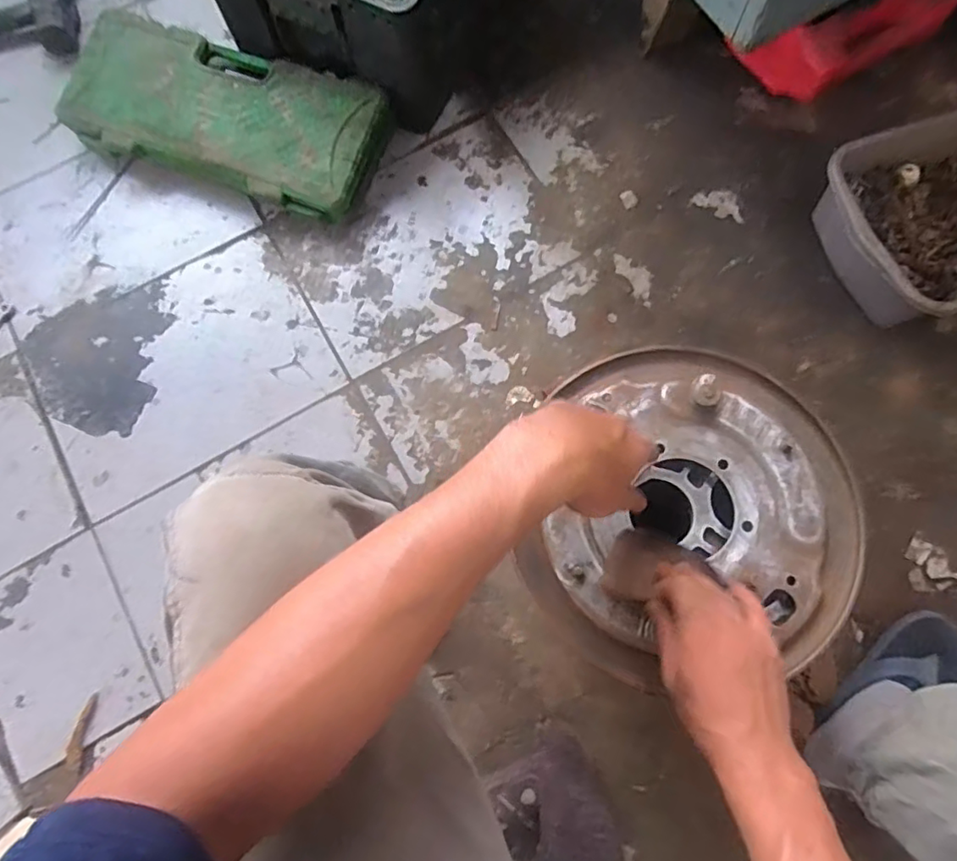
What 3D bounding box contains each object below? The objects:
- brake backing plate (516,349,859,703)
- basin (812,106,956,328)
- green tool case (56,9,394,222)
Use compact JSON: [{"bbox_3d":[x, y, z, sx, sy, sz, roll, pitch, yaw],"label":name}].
[{"bbox_3d":[0.194,0.070,0.516,0.275,0.030,0.297,0,77,2],"label":"brake backing plate"},{"bbox_3d":[0.648,-0.289,0.806,0.338,0.121,0.268,-22,77,-3],"label":"basin"},{"bbox_3d":[-0.380,-0.472,0.879,0.477,0.117,0.201,17,78,5],"label":"green tool case"}]

